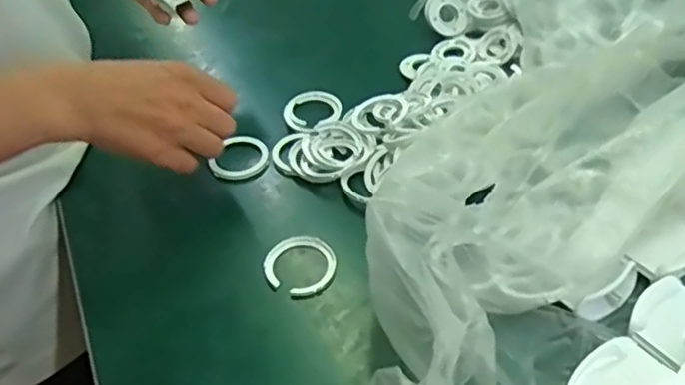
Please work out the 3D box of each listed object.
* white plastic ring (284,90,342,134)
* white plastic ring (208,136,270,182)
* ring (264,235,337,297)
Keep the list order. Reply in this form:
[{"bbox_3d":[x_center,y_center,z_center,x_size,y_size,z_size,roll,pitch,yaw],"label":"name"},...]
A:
[{"bbox_3d":[-0.027,-0.075,0.593,0.052,0.012,0.052,-2,45,2],"label":"white plastic ring"},{"bbox_3d":[-0.090,-0.032,0.556,0.050,0.011,0.050,-2,45,2],"label":"white plastic ring"},{"bbox_3d":[-0.030,0.053,0.468,0.050,0.005,0.050,-2,45,2],"label":"ring"}]

